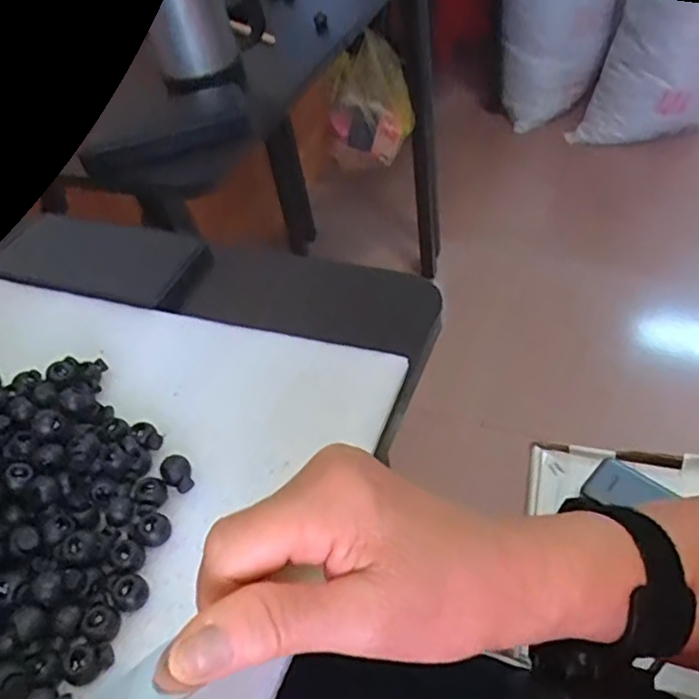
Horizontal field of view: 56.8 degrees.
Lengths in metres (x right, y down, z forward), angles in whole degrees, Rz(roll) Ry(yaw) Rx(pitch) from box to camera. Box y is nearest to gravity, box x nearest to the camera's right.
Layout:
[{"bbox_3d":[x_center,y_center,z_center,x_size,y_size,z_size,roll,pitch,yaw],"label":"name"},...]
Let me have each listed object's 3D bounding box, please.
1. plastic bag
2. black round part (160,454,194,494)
[{"bbox_3d":[0.037,-0.441,1.172,0.147,0.218,0.062,-11,46,-1],"label":"plastic bag"},{"bbox_3d":[-0.086,0.062,0.324,0.014,0.009,0.019,-27,49,-21],"label":"black round part"}]

